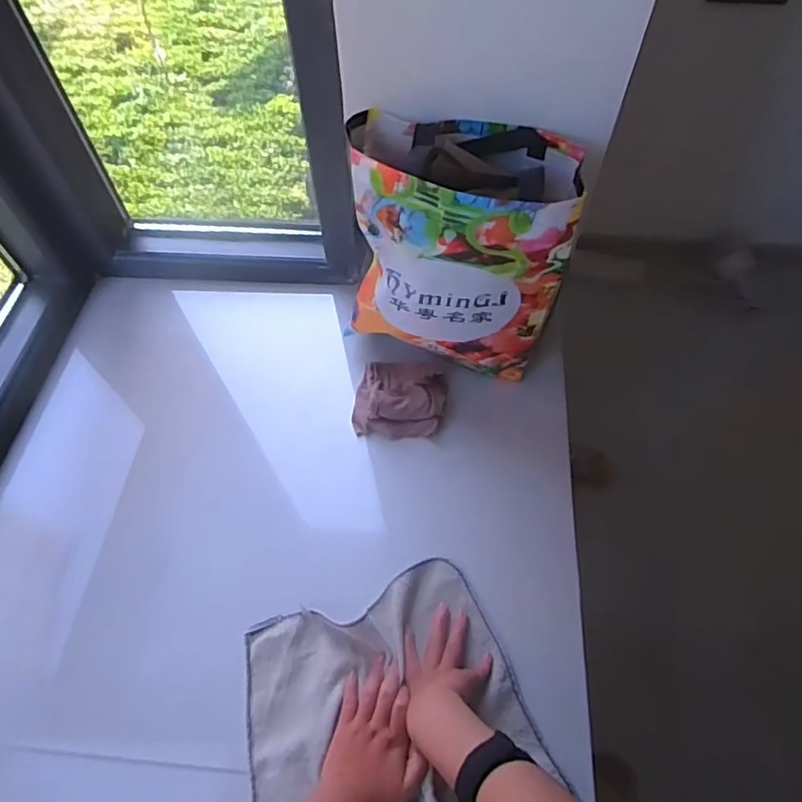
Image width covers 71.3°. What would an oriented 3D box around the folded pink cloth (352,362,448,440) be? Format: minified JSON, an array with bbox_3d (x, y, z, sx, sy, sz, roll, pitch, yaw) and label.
[{"bbox_3d":[-0.001,-0.006,0.807,0.132,0.043,0.117,6,58,4],"label":"folded pink cloth"}]

